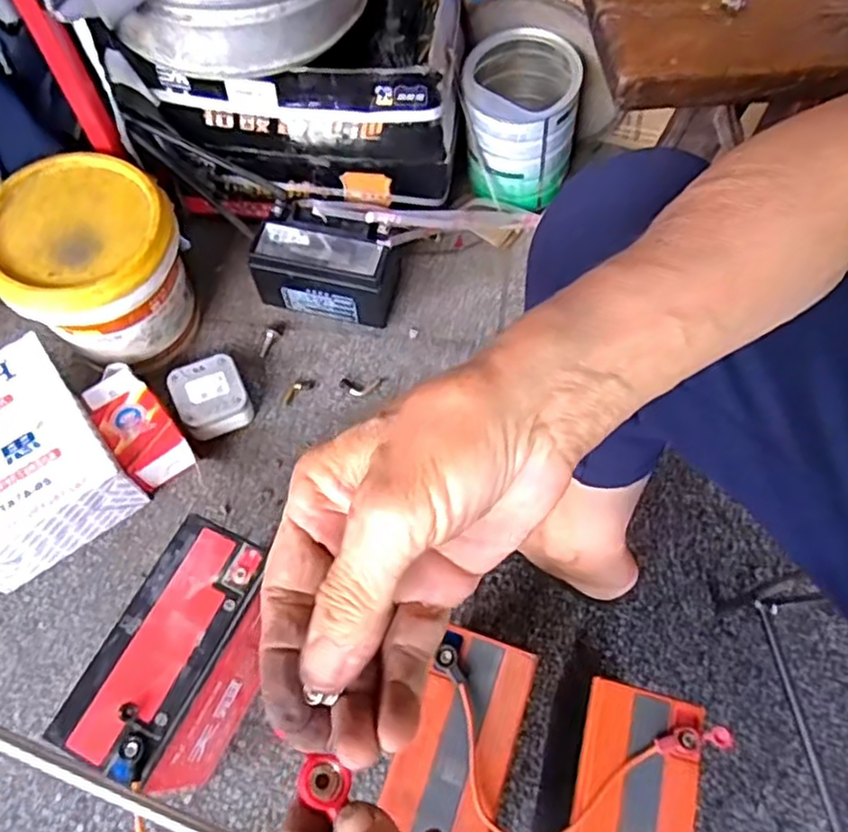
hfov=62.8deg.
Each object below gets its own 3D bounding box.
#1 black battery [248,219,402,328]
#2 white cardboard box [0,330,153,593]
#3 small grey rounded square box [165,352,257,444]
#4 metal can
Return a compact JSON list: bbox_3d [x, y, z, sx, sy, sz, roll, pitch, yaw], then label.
[{"bbox_3d":[-0.105,-0.162,0.780,0.163,0.103,0.073,15,65,6],"label":"black battery"},{"bbox_3d":[-0.397,0.044,0.685,0.157,0.097,0.193,-34,70,-16],"label":"white cardboard box"},{"bbox_3d":[-0.226,-0.019,0.740,0.074,0.049,0.076,-22,67,-12],"label":"small grey rounded square box"},{"bbox_3d":[0.112,-0.345,0.813,0.126,0.160,0.125,1,64,-1],"label":"metal can"}]

